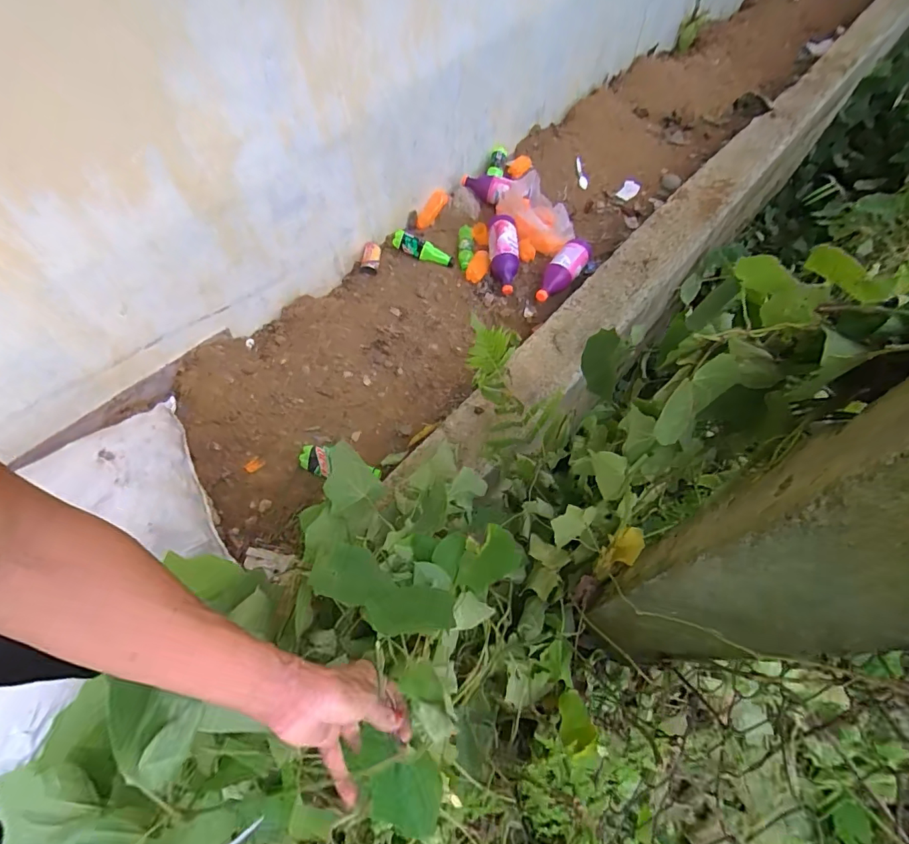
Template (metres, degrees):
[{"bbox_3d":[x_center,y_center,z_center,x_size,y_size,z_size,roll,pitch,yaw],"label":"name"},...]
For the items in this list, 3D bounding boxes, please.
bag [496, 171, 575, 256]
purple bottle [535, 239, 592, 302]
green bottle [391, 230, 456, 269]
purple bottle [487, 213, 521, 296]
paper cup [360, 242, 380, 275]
[{"bbox_3d":[0.253,-0.650,1.466,0.264,0.143,0.136,26,65,15],"label":"bag"},{"bbox_3d":[0.319,-0.451,1.380,0.094,0.073,0.269,28,66,16],"label":"purple bottle"},{"bbox_3d":[-0.095,-0.542,1.471,0.206,0.047,0.068,25,64,1],"label":"green bottle"},{"bbox_3d":[0.152,-0.515,1.436,0.094,0.081,0.270,-6,81,-2],"label":"purple bottle"},{"bbox_3d":[-0.264,-0.506,1.461,0.053,0.063,0.091,11,62,8],"label":"paper cup"}]

